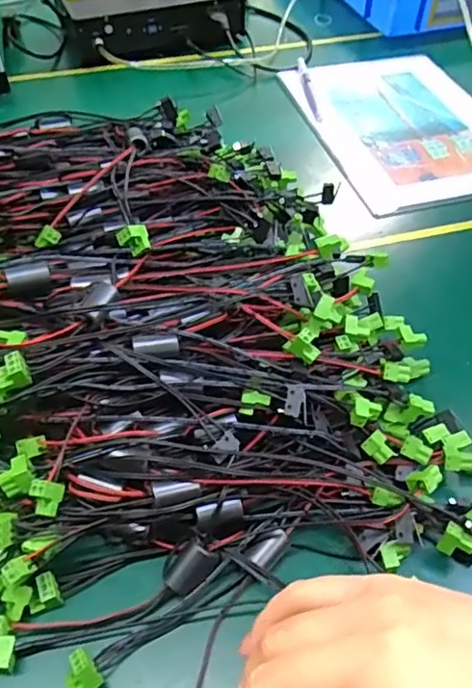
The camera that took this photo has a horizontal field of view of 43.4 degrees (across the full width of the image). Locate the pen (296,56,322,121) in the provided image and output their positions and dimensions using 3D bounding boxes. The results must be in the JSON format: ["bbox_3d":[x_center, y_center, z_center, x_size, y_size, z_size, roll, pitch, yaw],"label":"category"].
[{"bbox_3d":[0.091,-0.318,0.741,0.012,0.011,0.149,-3,50,-2],"label":"pen"}]

